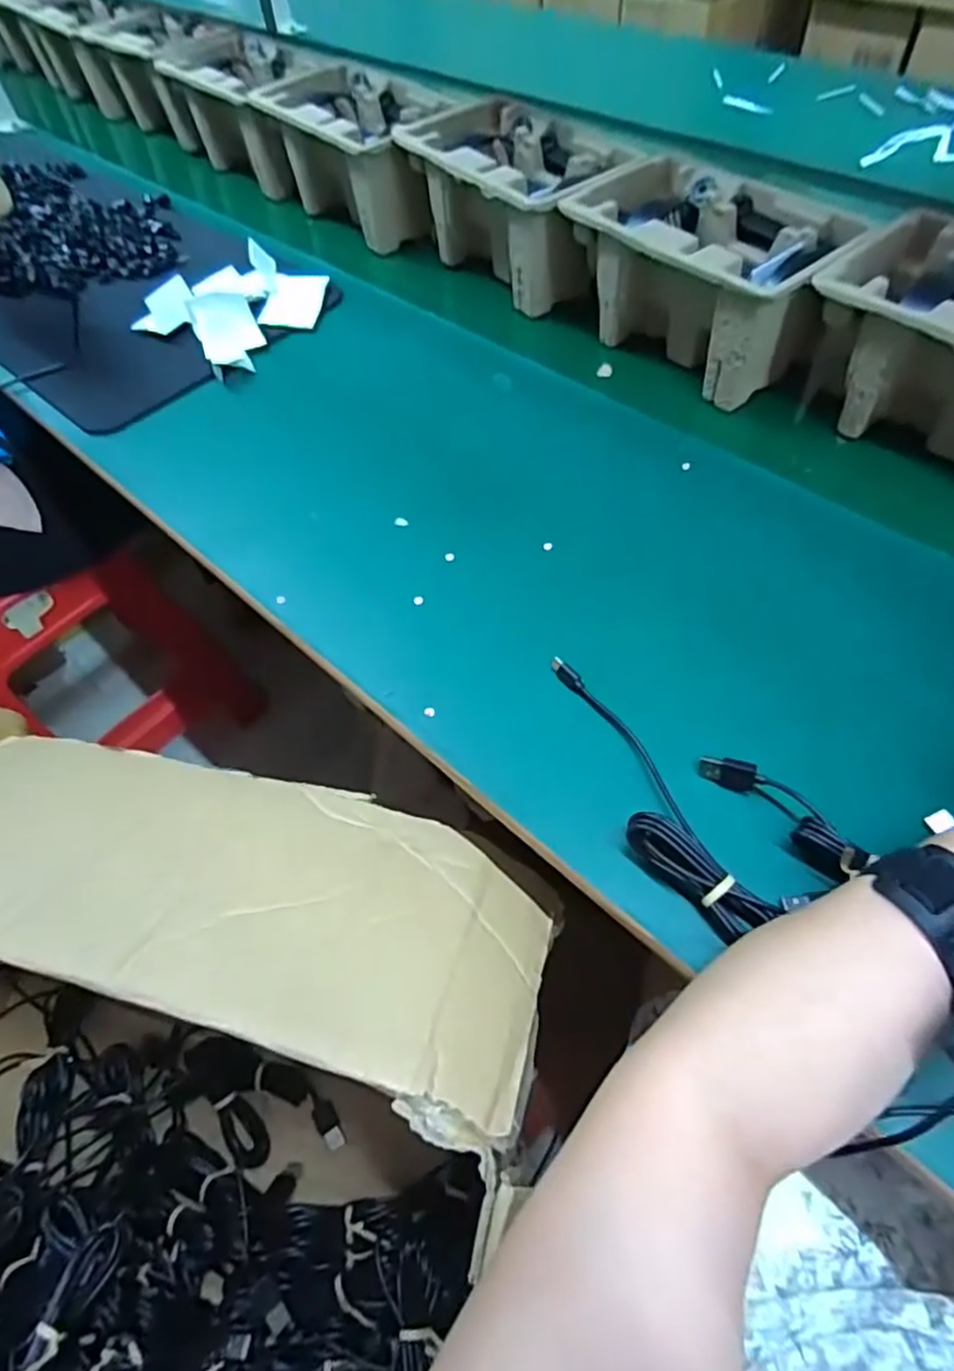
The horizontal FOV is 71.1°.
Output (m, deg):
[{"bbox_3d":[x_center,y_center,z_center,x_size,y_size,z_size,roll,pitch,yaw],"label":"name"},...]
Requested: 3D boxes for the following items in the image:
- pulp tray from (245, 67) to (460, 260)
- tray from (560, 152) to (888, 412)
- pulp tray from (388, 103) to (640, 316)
[{"bbox_3d":[-0.125,-0.609,0.773,0.148,0.101,0.249,-34,61,-17],"label":"pulp tray"},{"bbox_3d":[0.198,-0.360,0.592,0.150,0.104,0.223,-40,63,-20],"label":"tray"},{"bbox_3d":[0.044,-0.485,0.689,0.149,0.123,0.240,-37,62,-19],"label":"pulp tray"}]

